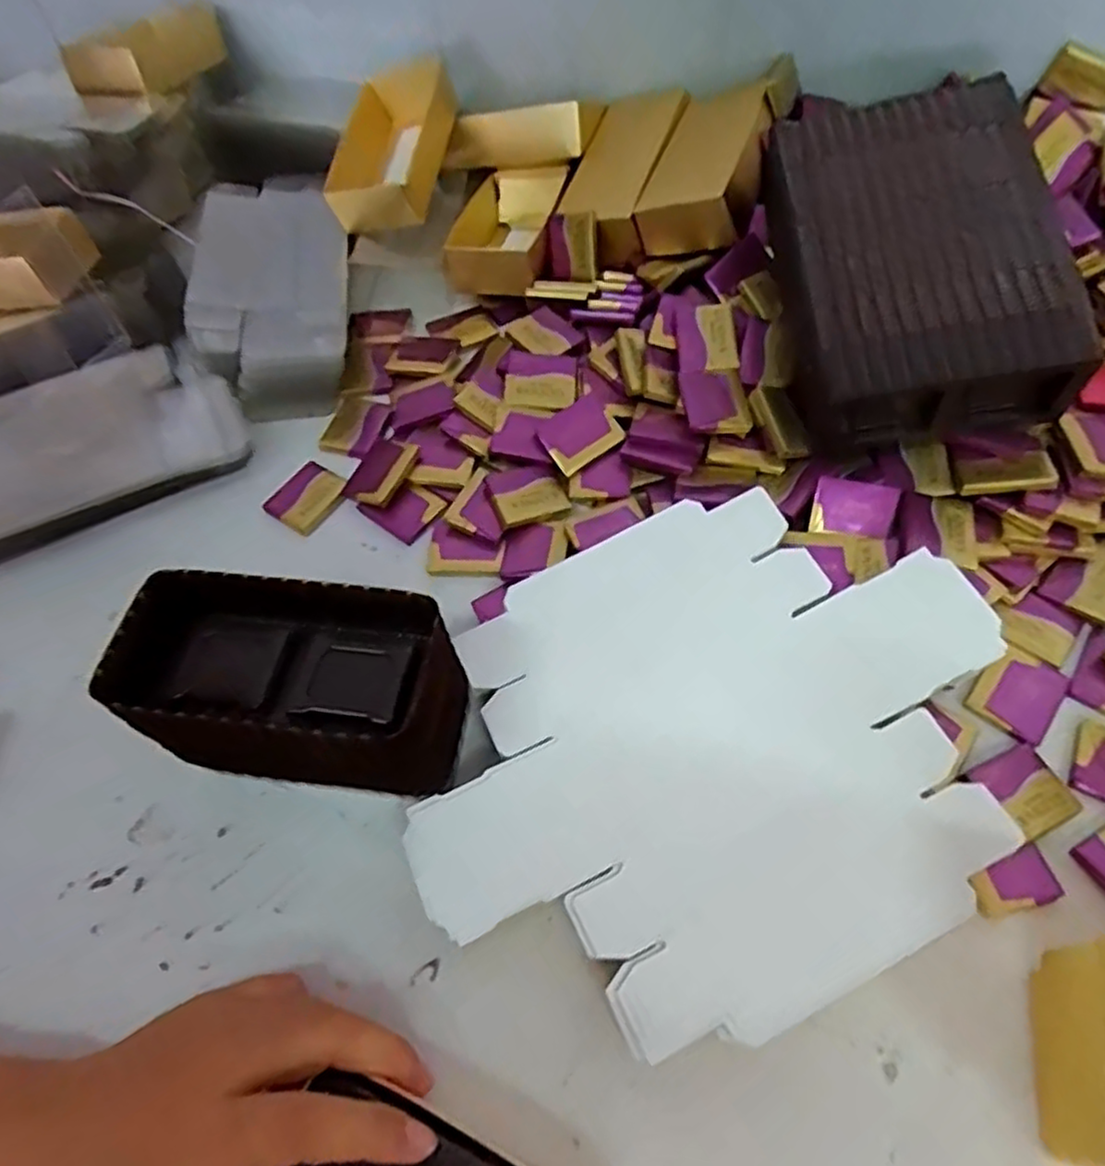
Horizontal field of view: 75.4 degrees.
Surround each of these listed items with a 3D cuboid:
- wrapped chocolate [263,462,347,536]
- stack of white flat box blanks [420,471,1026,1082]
[{"bbox_3d":[-0.135,-0.047,0.395,0.034,0.006,0.040,28,65,18],"label":"wrapped chocolate"},{"bbox_3d":[0.062,0.062,0.288,0.235,0.010,0.190,-26,63,-7],"label":"stack of white flat box blanks"}]

